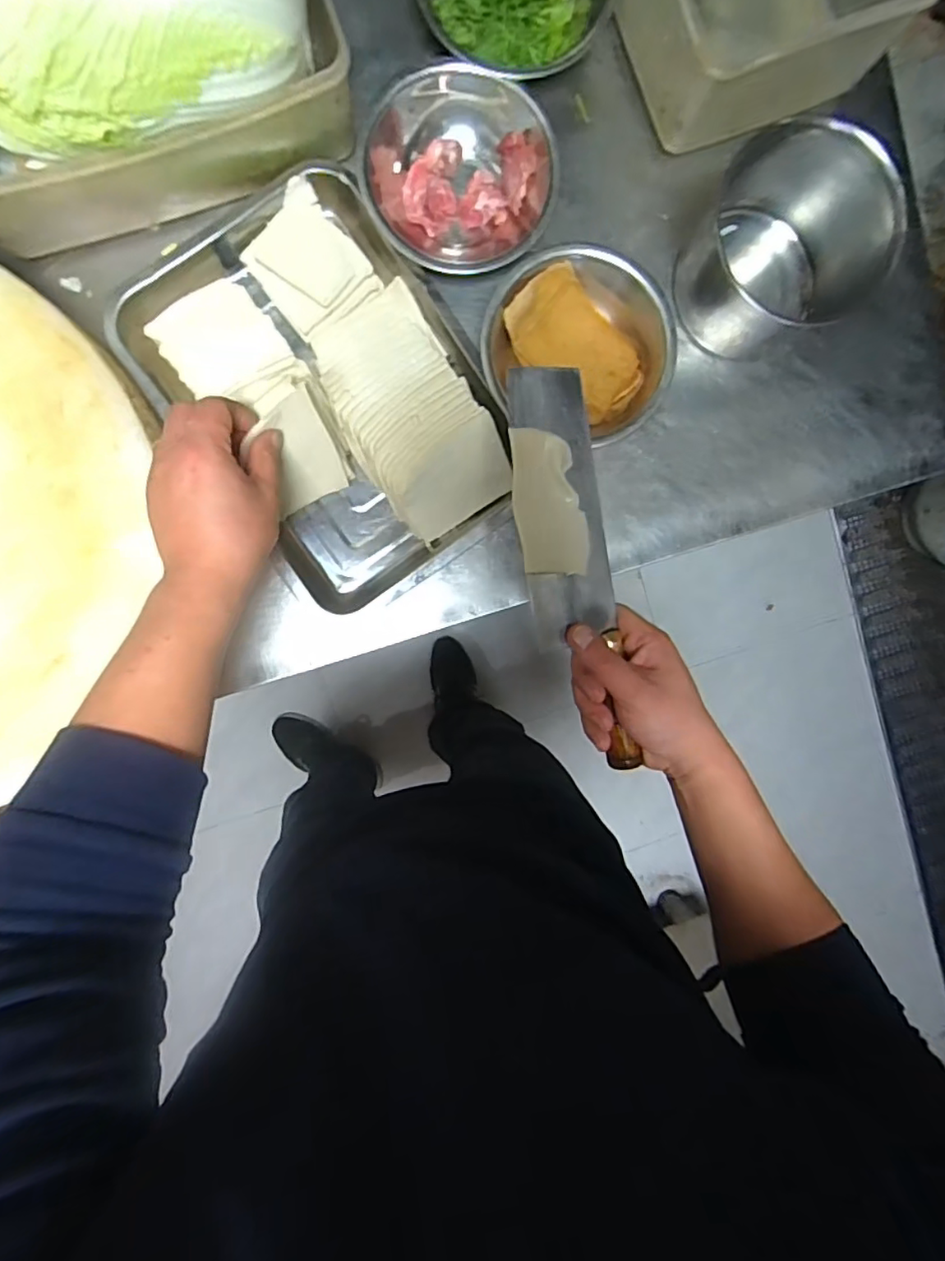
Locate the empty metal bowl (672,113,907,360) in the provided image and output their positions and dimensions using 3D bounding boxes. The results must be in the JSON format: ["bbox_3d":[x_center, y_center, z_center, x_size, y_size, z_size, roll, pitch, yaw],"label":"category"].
[{"bbox_3d":[0.269,-0.329,0.499,0.142,0.130,0.123,-11,96,-3],"label":"empty metal bowl"}]

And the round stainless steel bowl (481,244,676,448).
[{"bbox_3d":[0.093,-0.253,0.530,0.171,0.054,0.158,11,94,-5],"label":"round stainless steel bowl"}]

